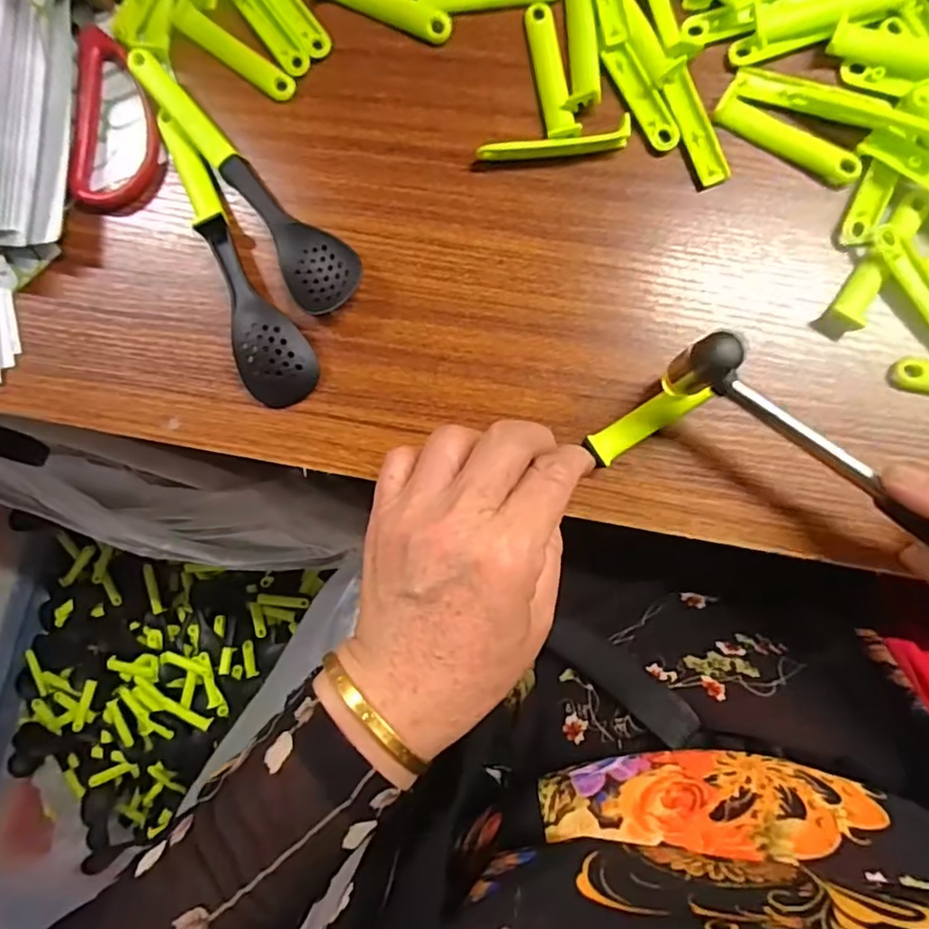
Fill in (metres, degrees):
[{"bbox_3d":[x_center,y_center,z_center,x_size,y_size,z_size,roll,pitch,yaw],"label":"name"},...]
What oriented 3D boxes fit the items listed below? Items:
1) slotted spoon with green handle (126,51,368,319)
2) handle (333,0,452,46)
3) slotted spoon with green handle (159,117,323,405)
[{"bbox_3d":[-0.118,-0.152,0.331,0.037,0.015,0.169,-40,87,5],"label":"slotted spoon with green handle"},{"bbox_3d":[-0.043,-0.245,0.328,0.076,0.006,0.017,25,94,5],"label":"handle"},{"bbox_3d":[-0.121,-0.112,0.328,0.037,0.017,0.166,-21,89,6],"label":"slotted spoon with green handle"}]

